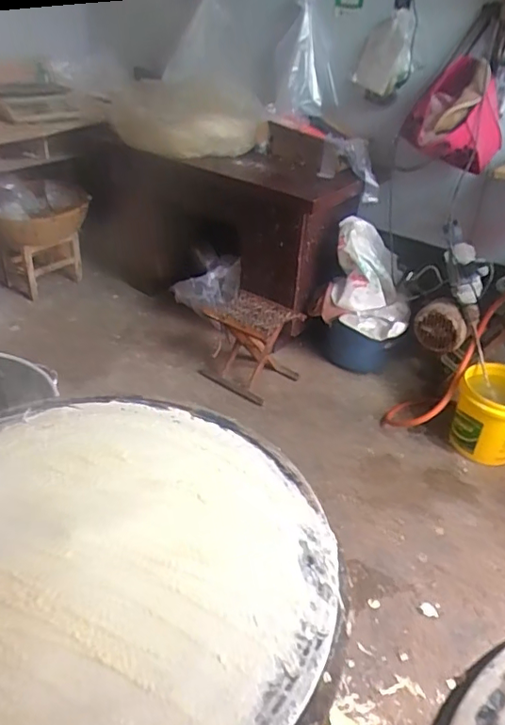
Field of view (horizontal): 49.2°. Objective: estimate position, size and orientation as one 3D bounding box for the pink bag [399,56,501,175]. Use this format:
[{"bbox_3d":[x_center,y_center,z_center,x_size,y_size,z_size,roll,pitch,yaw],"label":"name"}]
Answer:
[{"bbox_3d":[0.623,-0.744,1.675,0.301,0.300,0.086,-8,35,-17],"label":"pink bag"}]

